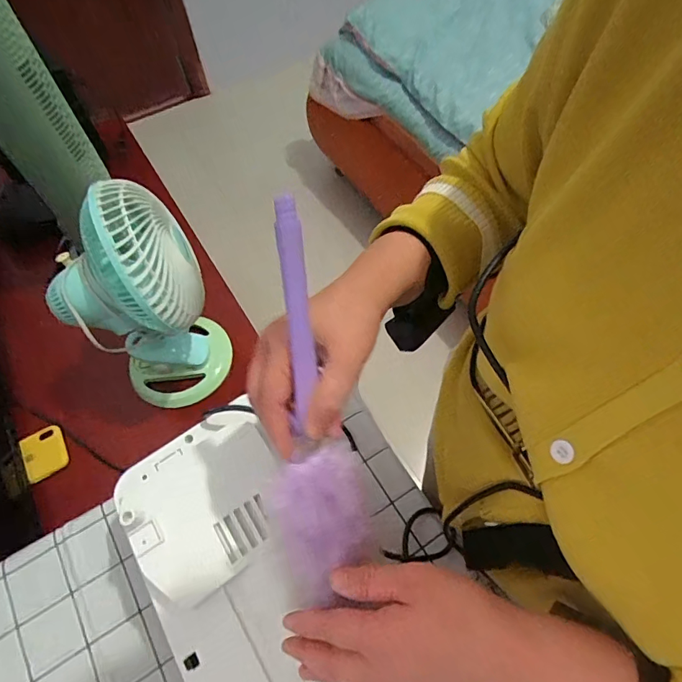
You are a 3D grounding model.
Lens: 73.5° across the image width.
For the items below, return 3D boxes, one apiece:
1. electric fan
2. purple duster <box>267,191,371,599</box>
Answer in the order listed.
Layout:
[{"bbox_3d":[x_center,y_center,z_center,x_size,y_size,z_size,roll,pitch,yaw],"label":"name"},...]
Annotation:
[{"bbox_3d":[-0.277,-0.041,0.666,0.192,0.341,0.161,-34,64,-16],"label":"electric fan"},{"bbox_3d":[-0.028,0.047,0.308,0.070,0.269,0.051,-9,15,-3],"label":"purple duster"}]

